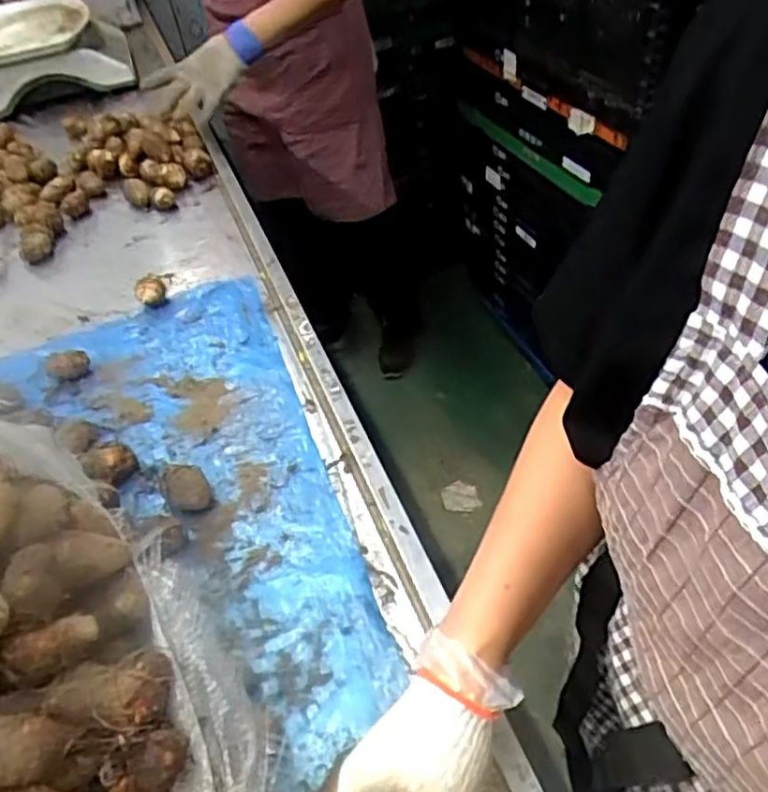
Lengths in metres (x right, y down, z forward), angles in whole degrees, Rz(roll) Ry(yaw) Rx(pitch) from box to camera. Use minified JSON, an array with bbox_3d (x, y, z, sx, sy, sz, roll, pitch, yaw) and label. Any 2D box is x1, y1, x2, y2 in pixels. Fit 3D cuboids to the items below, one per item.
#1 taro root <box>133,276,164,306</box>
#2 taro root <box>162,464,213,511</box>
[{"bbox_3d":[-0.304,-0.136,0.894,0.037,0.041,0.033,-20,48,-10],"label":"taro root"},{"bbox_3d":[-0.189,0.090,0.666,0.038,0.040,0.040,-4,47,5],"label":"taro root"}]

